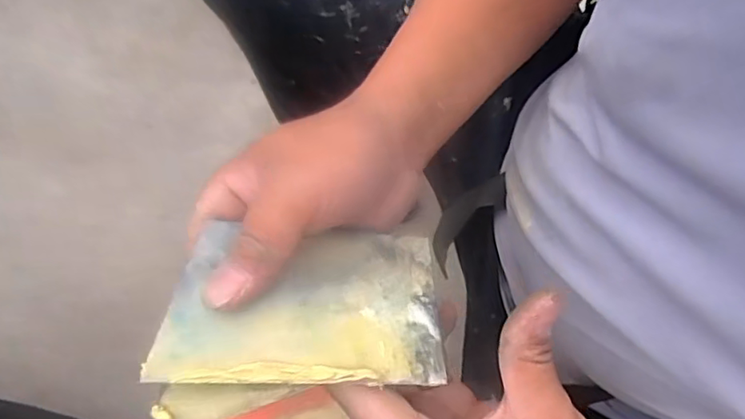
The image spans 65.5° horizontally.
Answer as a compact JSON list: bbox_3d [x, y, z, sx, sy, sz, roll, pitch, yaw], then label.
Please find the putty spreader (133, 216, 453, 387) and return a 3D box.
[{"bbox_3d":[-0.029,0.041,0.264,0.125,0.004,0.072,6,59,-18],"label":"putty spreader"}]

